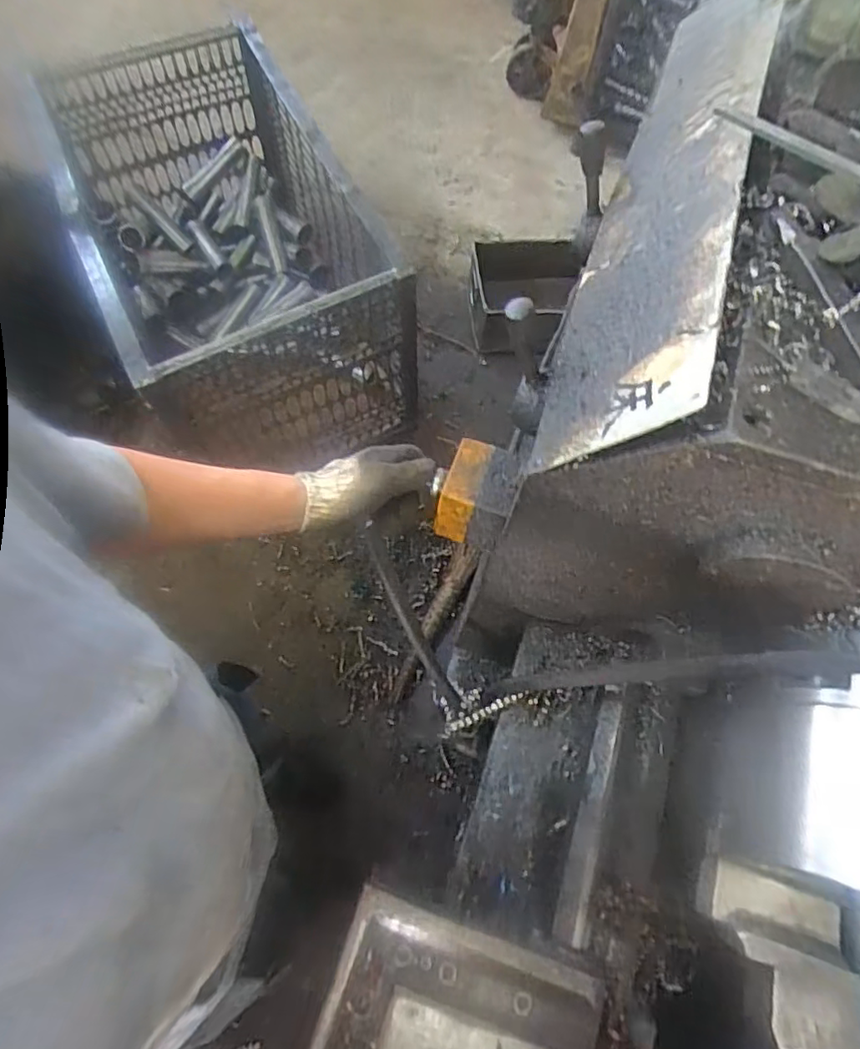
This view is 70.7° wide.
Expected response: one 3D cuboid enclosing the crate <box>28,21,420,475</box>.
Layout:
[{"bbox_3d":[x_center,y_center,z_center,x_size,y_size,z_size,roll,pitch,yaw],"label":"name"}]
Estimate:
[{"bbox_3d":[-0.424,-0.592,1.357,0.537,0.462,0.855,-21,68,-13],"label":"crate"}]

